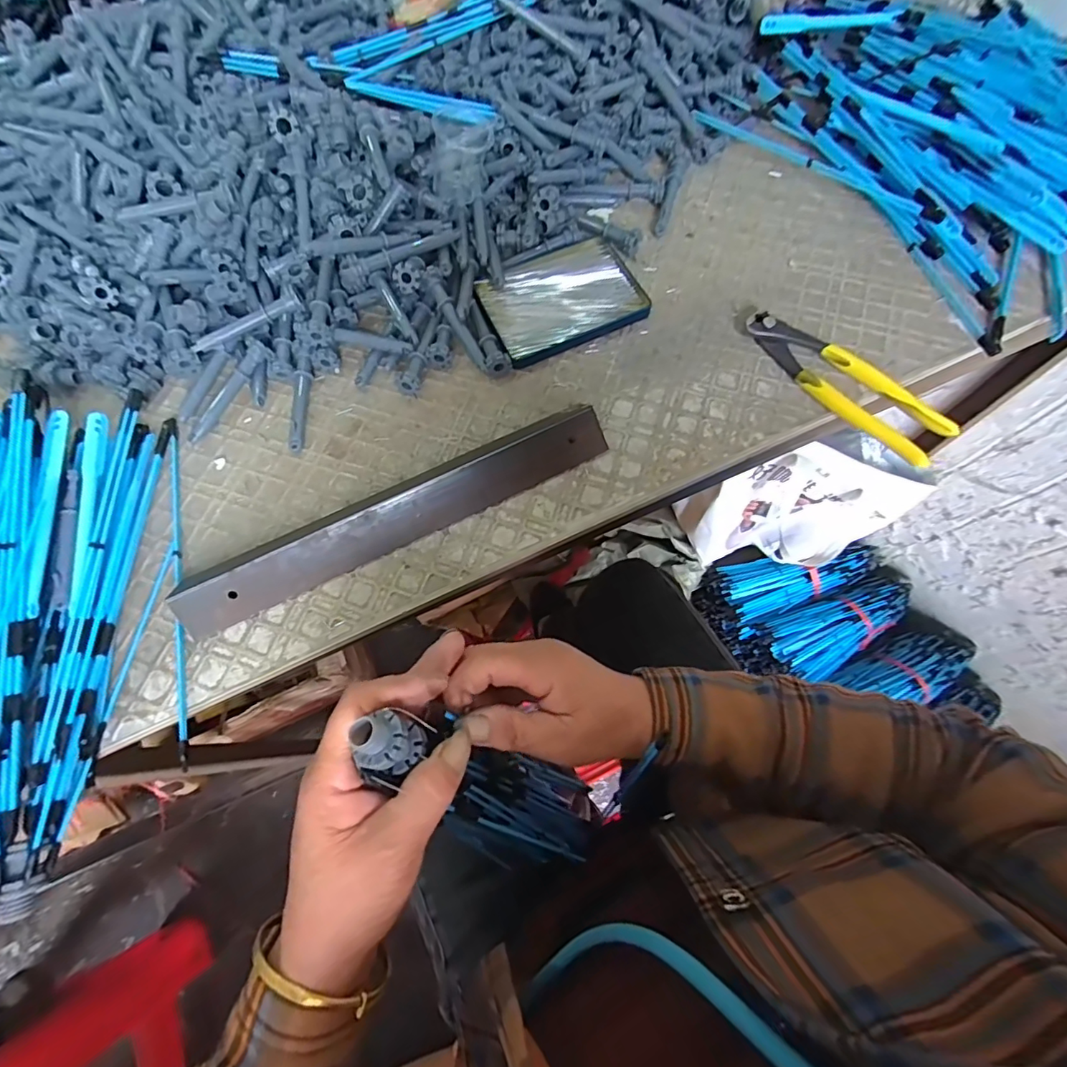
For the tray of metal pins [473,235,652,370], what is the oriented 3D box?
[{"bbox_3d":[0.021,-0.205,0.436,0.132,0.016,0.108,-24,68,-6],"label":"tray of metal pins"}]

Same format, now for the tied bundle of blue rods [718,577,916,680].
[{"bbox_3d":[0.539,0.186,0.928,0.319,0.126,0.129,-18,70,-5],"label":"tied bundle of blue rods"}]

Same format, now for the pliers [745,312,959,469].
[{"bbox_3d":[0.233,-0.117,0.380,0.045,0.016,0.164,-34,68,-14],"label":"pliers"}]

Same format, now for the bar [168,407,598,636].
[{"bbox_3d":[-0.097,-0.018,0.355,0.311,0.027,0.048,-25,71,-7],"label":"bar"}]

